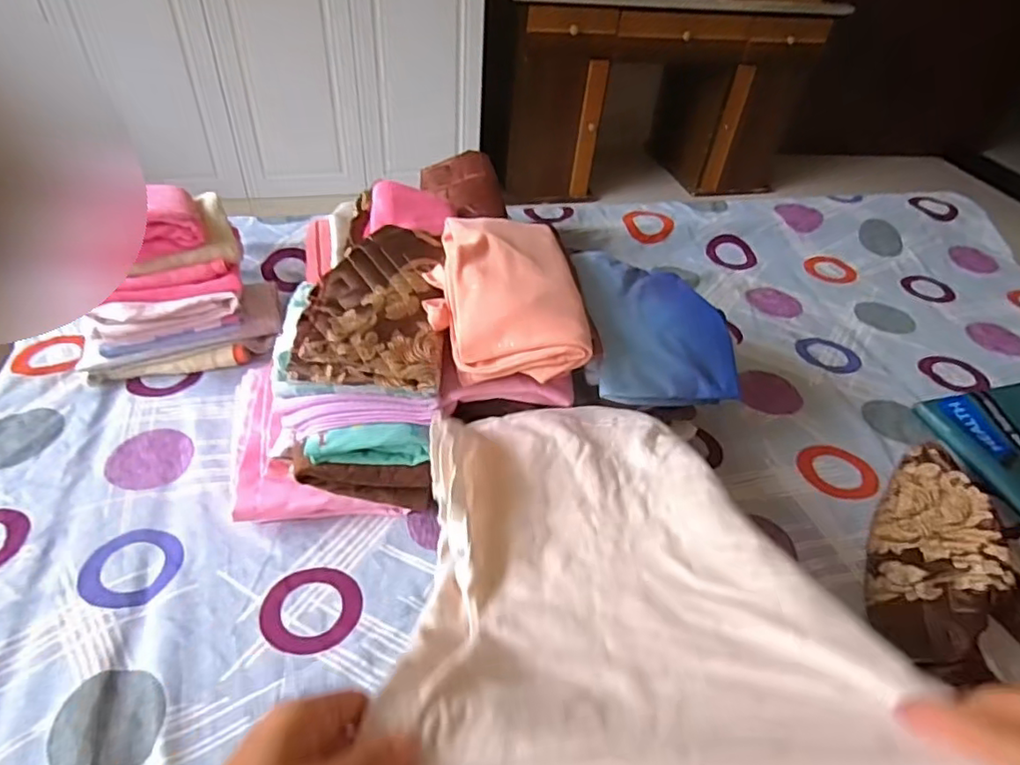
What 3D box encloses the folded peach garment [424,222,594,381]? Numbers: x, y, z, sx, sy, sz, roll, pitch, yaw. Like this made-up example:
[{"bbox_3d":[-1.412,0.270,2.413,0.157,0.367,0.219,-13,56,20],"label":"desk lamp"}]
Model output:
[{"bbox_3d":[-0.008,-0.098,0.658,0.155,0.081,0.209,-2,43,-8],"label":"folded peach garment"}]

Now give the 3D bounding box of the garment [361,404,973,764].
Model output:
[{"bbox_3d":[0.062,0.100,0.441,0.249,0.206,0.395,2,43,-2],"label":"garment"}]

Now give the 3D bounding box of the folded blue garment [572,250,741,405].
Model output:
[{"bbox_3d":[0.168,-0.071,0.725,0.171,0.076,0.205,-3,43,-9],"label":"folded blue garment"}]

